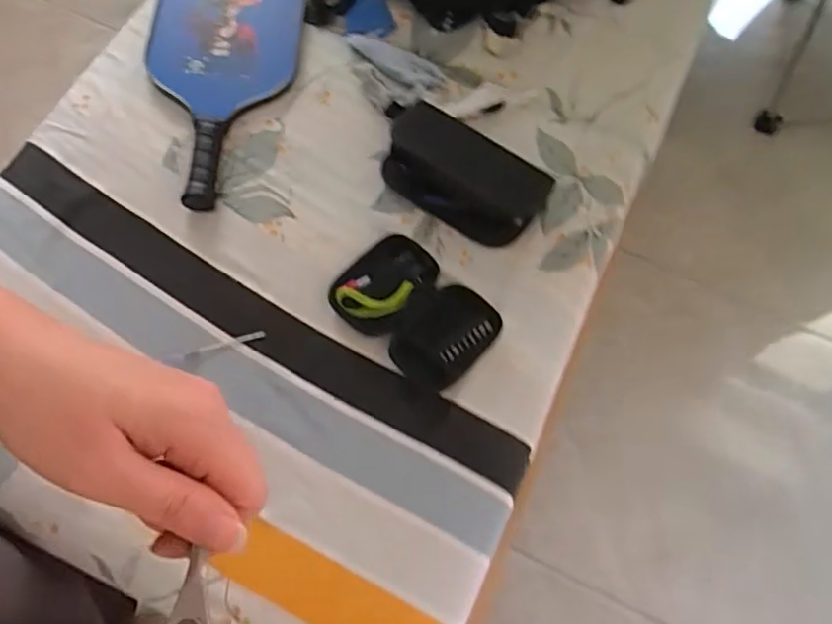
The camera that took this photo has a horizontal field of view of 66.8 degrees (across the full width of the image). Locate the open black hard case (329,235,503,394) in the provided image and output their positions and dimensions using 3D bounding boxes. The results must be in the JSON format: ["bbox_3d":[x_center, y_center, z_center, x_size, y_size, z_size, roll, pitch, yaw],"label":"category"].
[{"bbox_3d":[0.000,-0.003,0.721,0.177,0.030,0.122,41,72,13],"label":"open black hard case"}]

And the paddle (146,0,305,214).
[{"bbox_3d":[-0.259,-0.308,0.825,0.189,0.027,0.390,5,70,-5],"label":"paddle"}]

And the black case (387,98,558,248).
[{"bbox_3d":[0.056,-0.168,0.770,0.207,0.064,0.106,31,70,9],"label":"black case"}]

